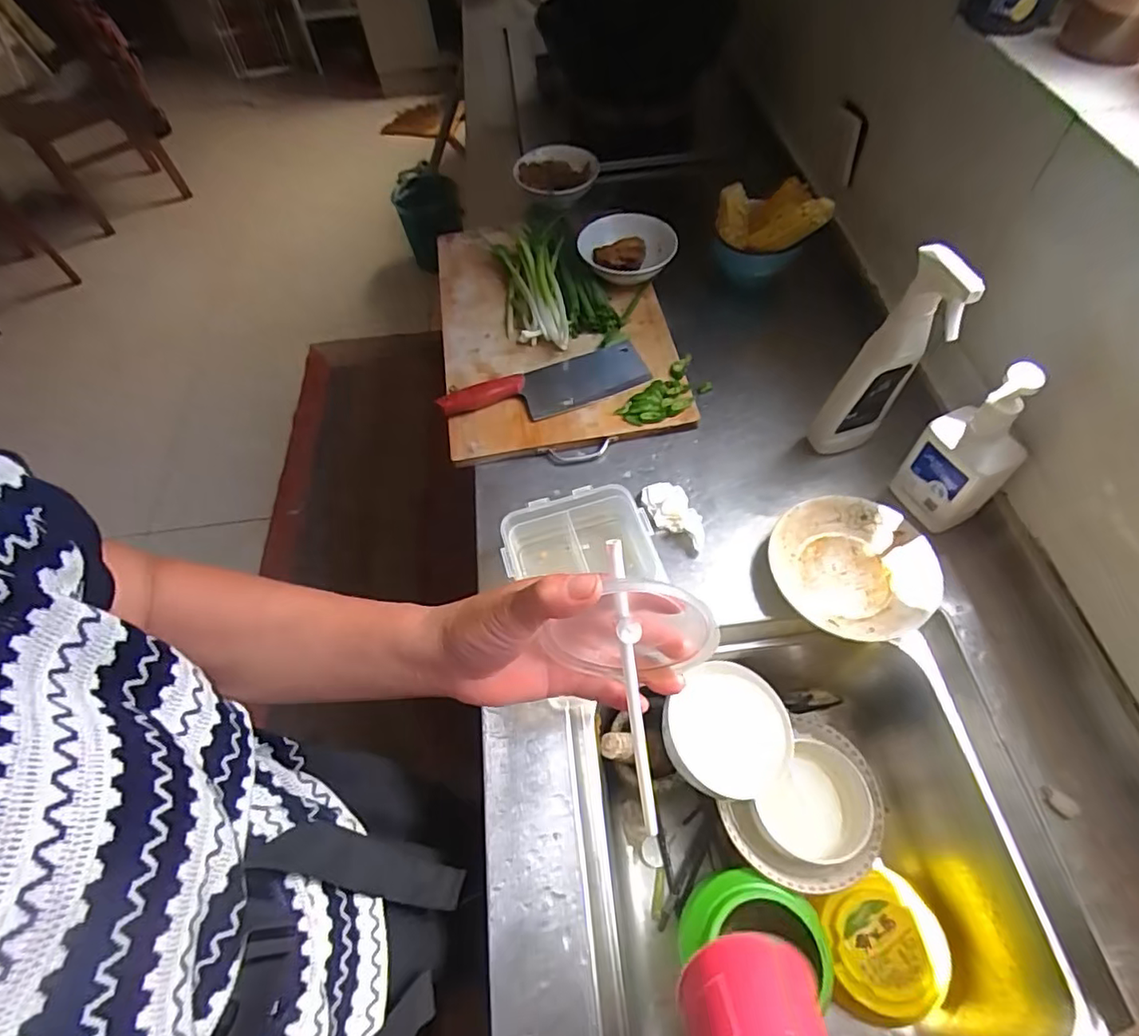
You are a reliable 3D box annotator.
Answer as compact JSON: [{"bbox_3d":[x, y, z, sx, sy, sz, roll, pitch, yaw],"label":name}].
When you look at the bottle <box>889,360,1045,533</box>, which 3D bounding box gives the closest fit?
[{"bbox_3d":[0.414,-0.072,0.600,0.059,0.196,0.081,-14,58,-4],"label":"bottle"}]

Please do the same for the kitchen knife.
[{"bbox_3d":[-0.029,-0.176,0.793,0.275,0.027,0.089,-23,59,-10],"label":"kitchen knife"}]

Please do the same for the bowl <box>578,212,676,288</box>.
[{"bbox_3d":[0.085,-0.406,0.897,0.141,0.062,0.128,-11,58,-3],"label":"bowl"}]

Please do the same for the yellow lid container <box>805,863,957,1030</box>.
[{"bbox_3d":[0.335,0.462,0.627,0.121,0.060,0.134,-10,57,-2],"label":"yellow lid container"}]

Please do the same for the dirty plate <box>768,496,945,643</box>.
[{"bbox_3d":[0.312,0.054,0.642,0.159,0.034,0.163,-2,58,3],"label":"dirty plate"}]

